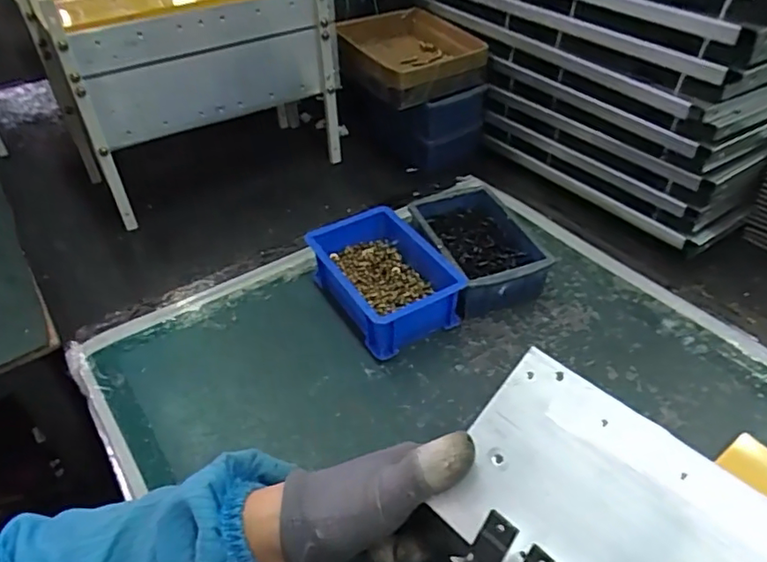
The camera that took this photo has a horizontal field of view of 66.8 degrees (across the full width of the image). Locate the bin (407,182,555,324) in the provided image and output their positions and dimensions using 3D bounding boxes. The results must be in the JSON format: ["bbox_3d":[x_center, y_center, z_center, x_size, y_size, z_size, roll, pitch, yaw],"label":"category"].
[{"bbox_3d":[0.094,-0.032,0.588,0.096,0.055,0.148,-14,43,-11],"label":"bin"}]

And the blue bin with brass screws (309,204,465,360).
[{"bbox_3d":[0.002,-0.002,0.555,0.103,0.058,0.143,-25,46,-22],"label":"blue bin with brass screws"}]

